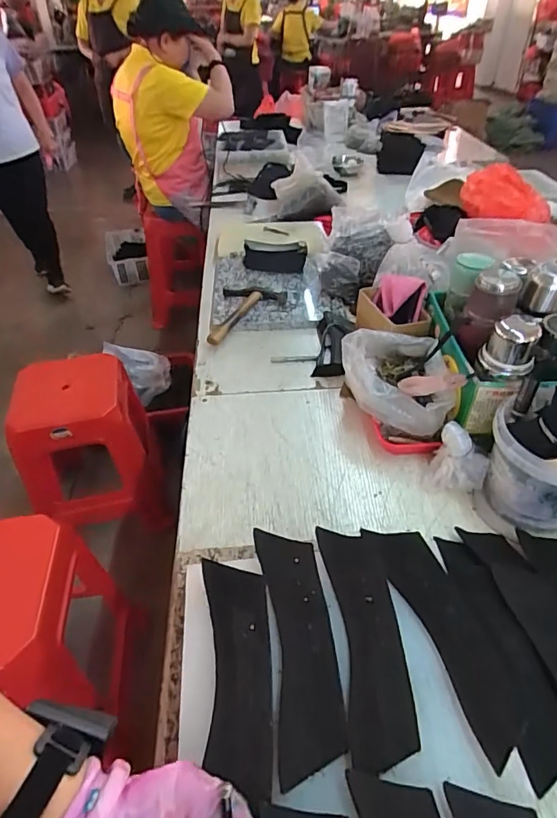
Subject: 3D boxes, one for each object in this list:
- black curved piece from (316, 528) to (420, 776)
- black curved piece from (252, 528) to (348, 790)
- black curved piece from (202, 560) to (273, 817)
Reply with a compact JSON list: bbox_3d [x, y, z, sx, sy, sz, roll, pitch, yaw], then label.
[{"bbox_3d":[0.088,0.228,0.493,0.068,0.009,0.230,-3,42,-1],"label":"black curved piece"},{"bbox_3d":[0.020,0.229,0.486,0.066,0.011,0.230,-2,45,-8],"label":"black curved piece"},{"bbox_3d":[-0.038,0.248,0.464,0.062,0.013,0.210,-3,44,-7],"label":"black curved piece"}]

